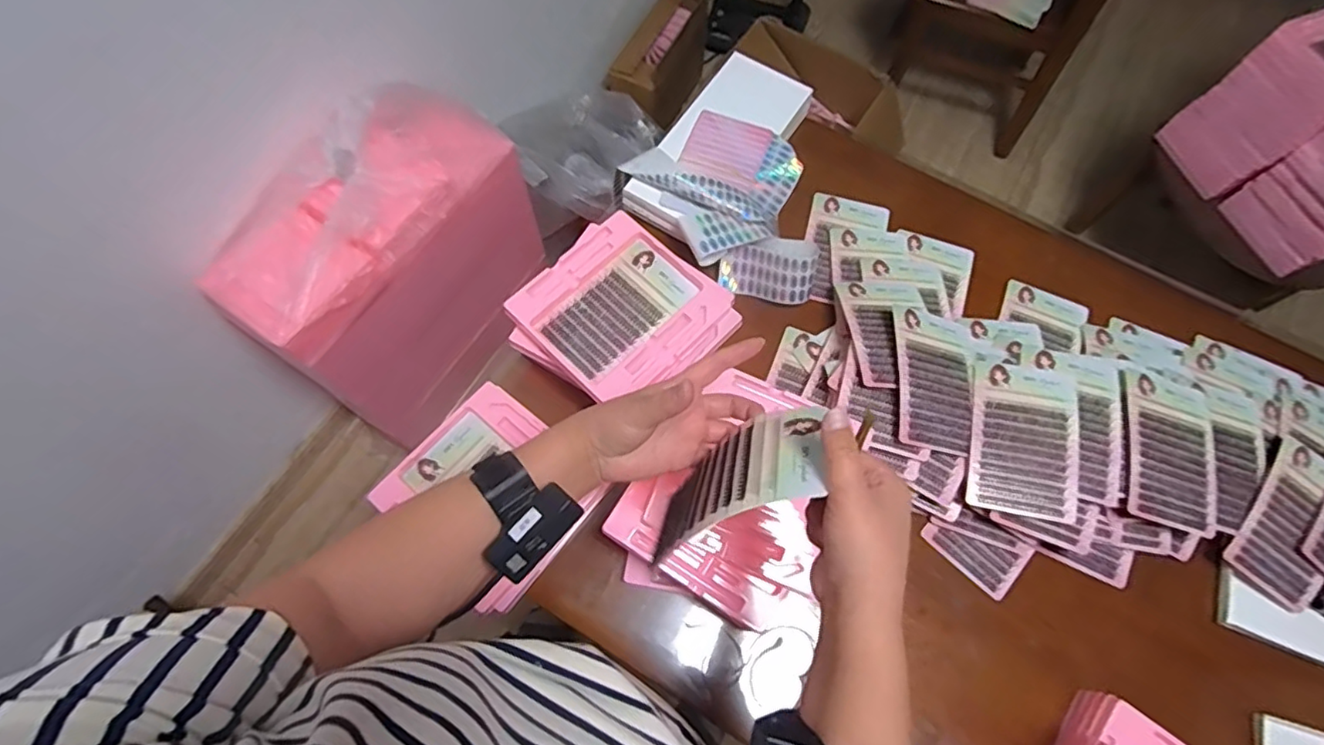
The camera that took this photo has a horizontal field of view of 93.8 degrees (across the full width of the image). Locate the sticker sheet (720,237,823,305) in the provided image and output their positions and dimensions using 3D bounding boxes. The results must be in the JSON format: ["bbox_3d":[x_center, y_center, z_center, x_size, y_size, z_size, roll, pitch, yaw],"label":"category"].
[{"bbox_3d":[0.139,-0.137,0.812,0.122,0.072,0.068,16,69,5],"label":"sticker sheet"}]

